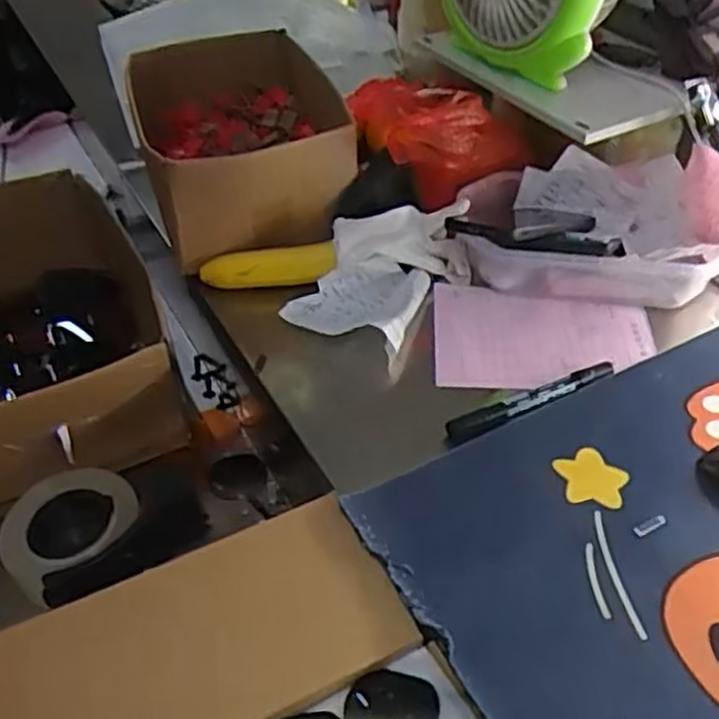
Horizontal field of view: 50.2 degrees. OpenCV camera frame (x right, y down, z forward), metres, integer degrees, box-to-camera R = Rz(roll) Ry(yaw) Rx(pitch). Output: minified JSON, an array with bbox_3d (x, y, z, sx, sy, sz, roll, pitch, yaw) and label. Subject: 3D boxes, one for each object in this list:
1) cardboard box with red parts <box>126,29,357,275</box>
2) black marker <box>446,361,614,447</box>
[{"bbox_3d":[-0.140,-0.271,0.937,0.245,0.122,0.355,-12,43,-6],"label":"cardboard box with red parts"},{"bbox_3d":[0.151,0.035,0.666,0.168,0.011,0.023,-20,43,-14],"label":"black marker"}]

